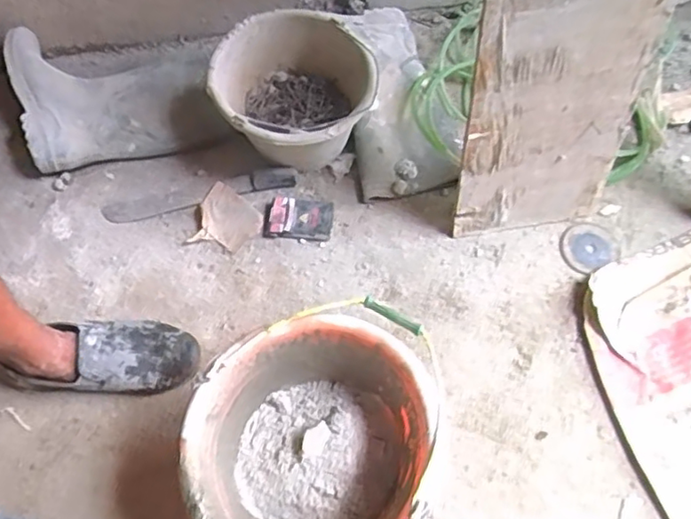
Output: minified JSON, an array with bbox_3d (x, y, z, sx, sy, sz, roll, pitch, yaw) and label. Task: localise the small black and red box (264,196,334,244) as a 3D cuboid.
[{"bbox_3d":[-0.076,-0.063,0.985,0.109,0.014,0.070,7,65,5],"label":"small black and red box"}]

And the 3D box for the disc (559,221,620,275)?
[{"bbox_3d":[0.376,-0.020,0.963,0.090,0.008,0.082,-3,58,5],"label":"disc"}]

